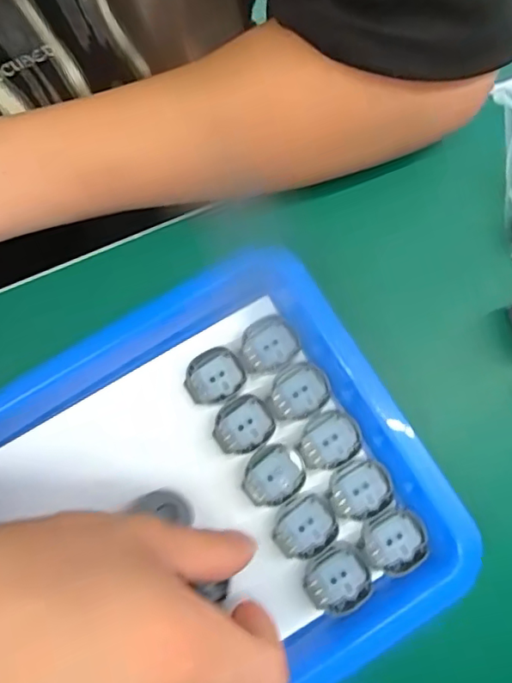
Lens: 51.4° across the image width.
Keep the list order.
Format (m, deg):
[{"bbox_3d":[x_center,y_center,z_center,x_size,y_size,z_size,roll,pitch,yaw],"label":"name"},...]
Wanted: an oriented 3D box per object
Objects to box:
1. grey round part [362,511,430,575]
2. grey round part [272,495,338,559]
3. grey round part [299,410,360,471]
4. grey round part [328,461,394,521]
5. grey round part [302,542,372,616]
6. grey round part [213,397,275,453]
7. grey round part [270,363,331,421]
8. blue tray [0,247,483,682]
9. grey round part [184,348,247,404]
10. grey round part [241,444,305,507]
[{"bbox_3d":[0.061,0.088,0.234,0.026,0.009,0.024,0,80,1],"label":"grey round part"},{"bbox_3d":[0.022,0.083,0.236,0.027,0.004,0.023,-36,81,-5],"label":"grey round part"},{"bbox_3d":[0.034,0.046,0.243,0.027,0.004,0.023,-41,82,-6],"label":"grey round part"},{"bbox_3d":[0.047,0.067,0.241,0.027,0.007,0.024,-18,80,-3],"label":"grey round part"},{"bbox_3d":[0.036,0.104,0.232,0.028,0.004,0.025,-37,81,-6],"label":"grey round part"},{"bbox_3d":[-0.006,0.039,0.245,0.027,0.004,0.024,-26,81,-4],"label":"grey round part"},{"bbox_3d":[0.020,0.024,0.250,0.028,0.008,0.023,-34,81,-5],"label":"grey round part"},{"bbox_3d":[-0.037,0.077,0.235,0.216,0.026,0.178,-33,81,-5],"label":"blue tray"},{"bbox_3d":[-0.020,0.016,0.249,0.027,0.004,0.024,-25,81,-4],"label":"grey round part"},{"bbox_3d":[0.008,0.061,0.242,0.028,0.004,0.024,-36,81,-5],"label":"grey round part"}]

